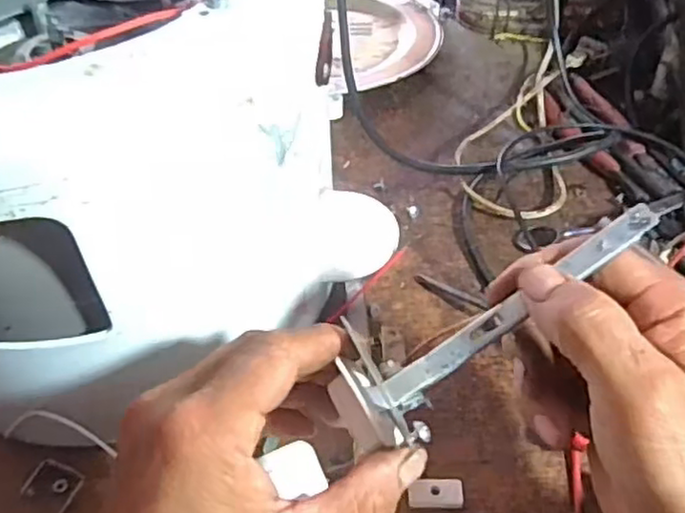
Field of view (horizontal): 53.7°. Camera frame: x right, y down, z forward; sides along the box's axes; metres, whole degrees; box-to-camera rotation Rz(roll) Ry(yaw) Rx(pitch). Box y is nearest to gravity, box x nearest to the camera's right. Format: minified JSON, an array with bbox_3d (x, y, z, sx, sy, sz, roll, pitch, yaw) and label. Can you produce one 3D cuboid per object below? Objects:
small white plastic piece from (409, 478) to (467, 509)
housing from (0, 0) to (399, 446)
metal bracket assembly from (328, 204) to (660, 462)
[{"bbox_3d":[0.046,0.115,0.328,0.026,0.006,0.015,-2,47,3],"label":"small white plastic piece"},{"bbox_3d":[-0.135,-0.066,0.359,0.245,0.200,0.250,-29,51,-20],"label":"housing"},{"bbox_3d":[0.058,0.025,0.262,0.139,0.023,0.046,-34,55,1],"label":"metal bracket assembly"}]

